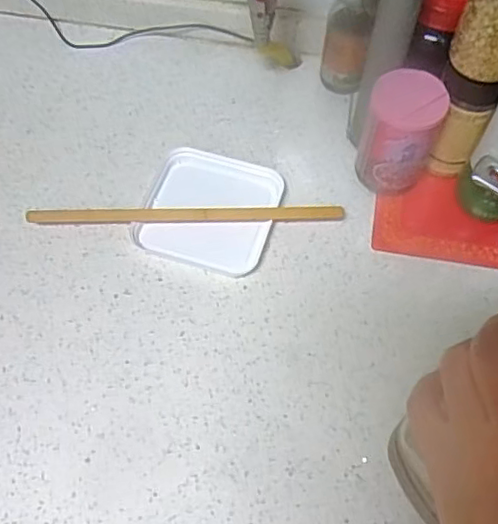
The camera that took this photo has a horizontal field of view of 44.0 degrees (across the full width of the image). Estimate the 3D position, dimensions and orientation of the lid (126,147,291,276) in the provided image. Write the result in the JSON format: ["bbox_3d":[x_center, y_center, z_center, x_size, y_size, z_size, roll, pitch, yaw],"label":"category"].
[{"bbox_3d":[-0.038,-0.054,0.598,0.124,0.014,0.127,15,62,8],"label":"lid"}]

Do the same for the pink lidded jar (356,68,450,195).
[{"bbox_3d":[0.140,-0.113,0.572,0.064,0.109,0.062,0,61,0],"label":"pink lidded jar"}]

